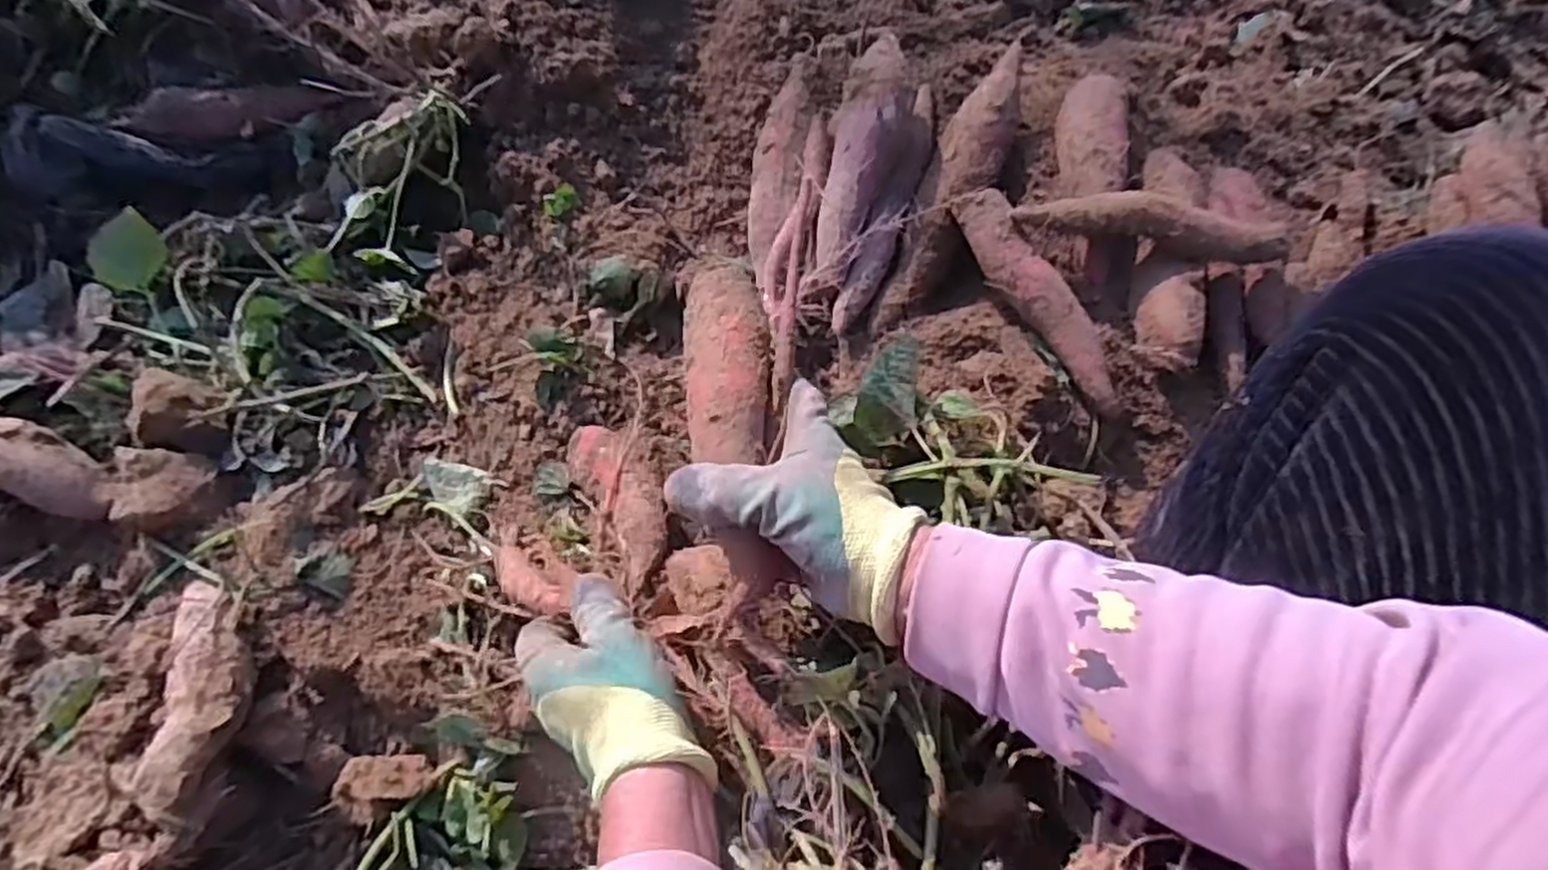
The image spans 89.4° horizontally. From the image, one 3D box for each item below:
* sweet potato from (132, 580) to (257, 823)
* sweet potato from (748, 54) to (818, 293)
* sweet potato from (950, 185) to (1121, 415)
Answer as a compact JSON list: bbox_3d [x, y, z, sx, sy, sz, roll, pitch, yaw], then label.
[{"bbox_3d":[-0.393,0.173,0.543,0.058,0.038,0.171,-19,52,-4],"label":"sweet potato"},{"bbox_3d":[0.003,-0.229,0.678,0.044,0.042,0.215,9,78,2],"label":"sweet potato"},{"bbox_3d":[0.209,-0.105,0.618,0.042,0.037,0.202,-32,79,-7],"label":"sweet potato"}]

